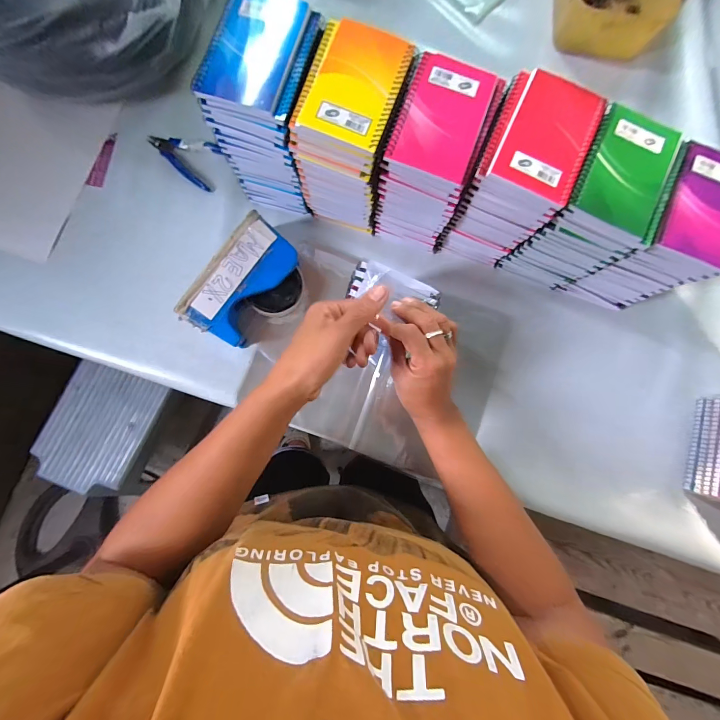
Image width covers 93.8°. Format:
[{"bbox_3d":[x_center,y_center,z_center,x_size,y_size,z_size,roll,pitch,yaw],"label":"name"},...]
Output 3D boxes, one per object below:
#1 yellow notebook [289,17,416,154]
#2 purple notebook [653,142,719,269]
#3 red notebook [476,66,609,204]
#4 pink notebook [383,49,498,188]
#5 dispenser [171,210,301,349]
[{"bbox_3d":[-0.006,-0.278,0.336,0.091,0.008,0.130,21,83,-1],"label":"yellow notebook"},{"bbox_3d":[0.369,-0.168,0.358,0.093,0.013,0.134,19,83,-1],"label":"purple notebook"},{"bbox_3d":[0.187,-0.228,0.342,0.095,0.011,0.129,23,83,0],"label":"red notebook"},{"bbox_3d":[0.084,-0.249,0.349,0.081,0.018,0.128,18,83,-1],"label":"pink notebook"},{"bbox_3d":[-0.143,-0.090,0.449,0.100,0.076,0.154,35,84,2],"label":"dispenser"}]

